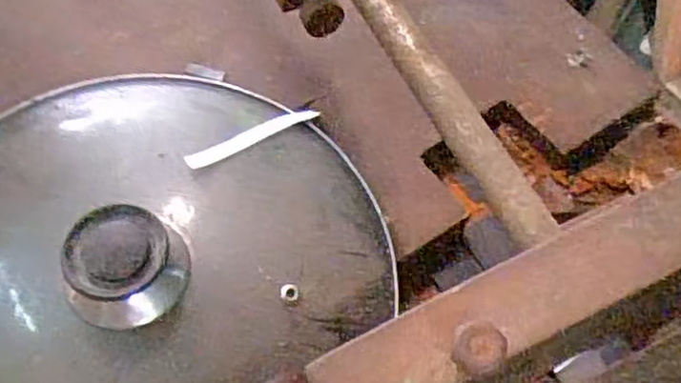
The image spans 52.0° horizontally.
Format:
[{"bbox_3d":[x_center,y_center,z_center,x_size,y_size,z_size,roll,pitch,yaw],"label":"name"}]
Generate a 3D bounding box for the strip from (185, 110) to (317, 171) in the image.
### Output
[{"bbox_3d":[-0.045,-0.030,0.374,0.084,0.006,0.010,-28,65,-34],"label":"strip"}]

